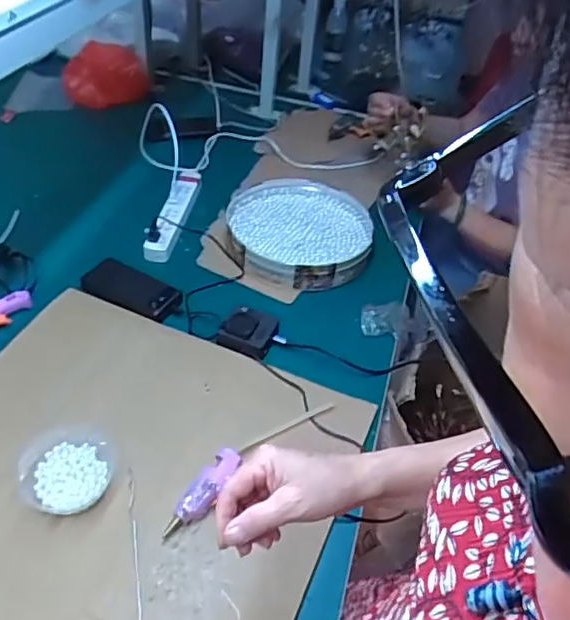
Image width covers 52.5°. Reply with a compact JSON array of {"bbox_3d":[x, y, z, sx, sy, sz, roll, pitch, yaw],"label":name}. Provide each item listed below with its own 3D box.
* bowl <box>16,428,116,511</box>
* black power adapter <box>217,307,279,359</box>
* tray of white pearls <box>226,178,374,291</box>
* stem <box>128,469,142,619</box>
[{"bbox_3d":[-0.253,0.188,0.676,0.104,0.028,0.094,-17,48,-16],"label":"bowl"},{"bbox_3d":[-0.054,0.030,0.863,0.074,0.031,0.077,18,48,17],"label":"black power adapter"},{"bbox_3d":[0.026,-0.152,1.051,0.257,0.042,0.302,-4,46,-3],"label":"tray of white pearls"},{"bbox_3d":[-0.161,0.280,0.613,0.020,0.014,0.243,-6,46,-6],"label":"stem"}]

